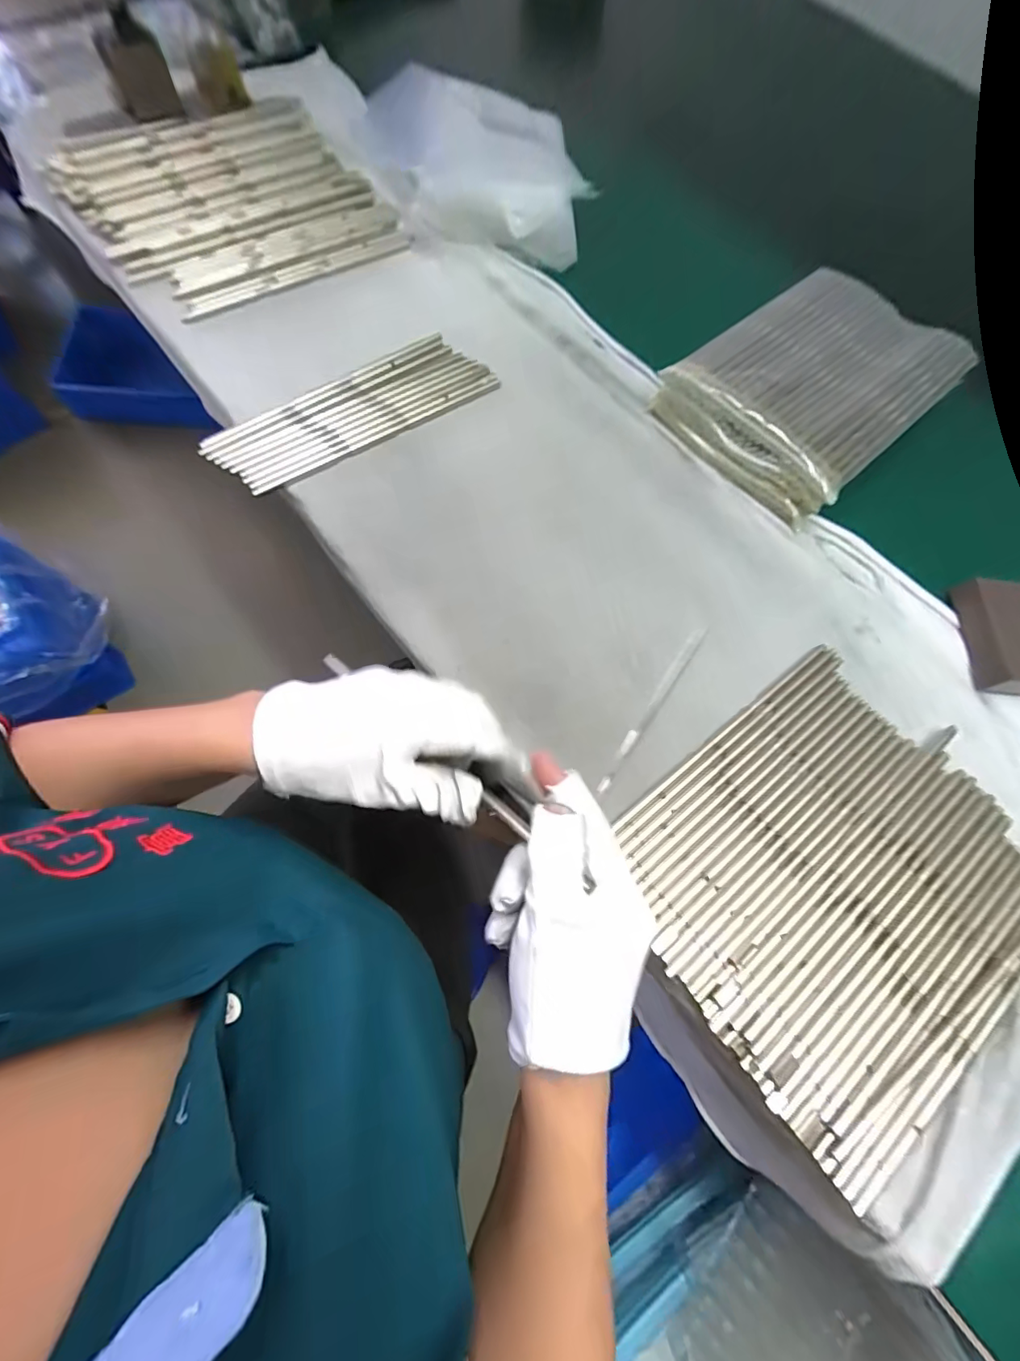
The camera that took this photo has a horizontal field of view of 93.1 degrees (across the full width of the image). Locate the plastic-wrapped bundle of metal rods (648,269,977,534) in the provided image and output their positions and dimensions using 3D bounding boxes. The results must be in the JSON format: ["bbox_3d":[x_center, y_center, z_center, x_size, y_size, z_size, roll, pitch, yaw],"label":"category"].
[{"bbox_3d":[0.296,-0.289,0.470,0.255,0.050,0.184,-39,78,-14],"label":"plastic-wrapped bundle of metal rods"}]

